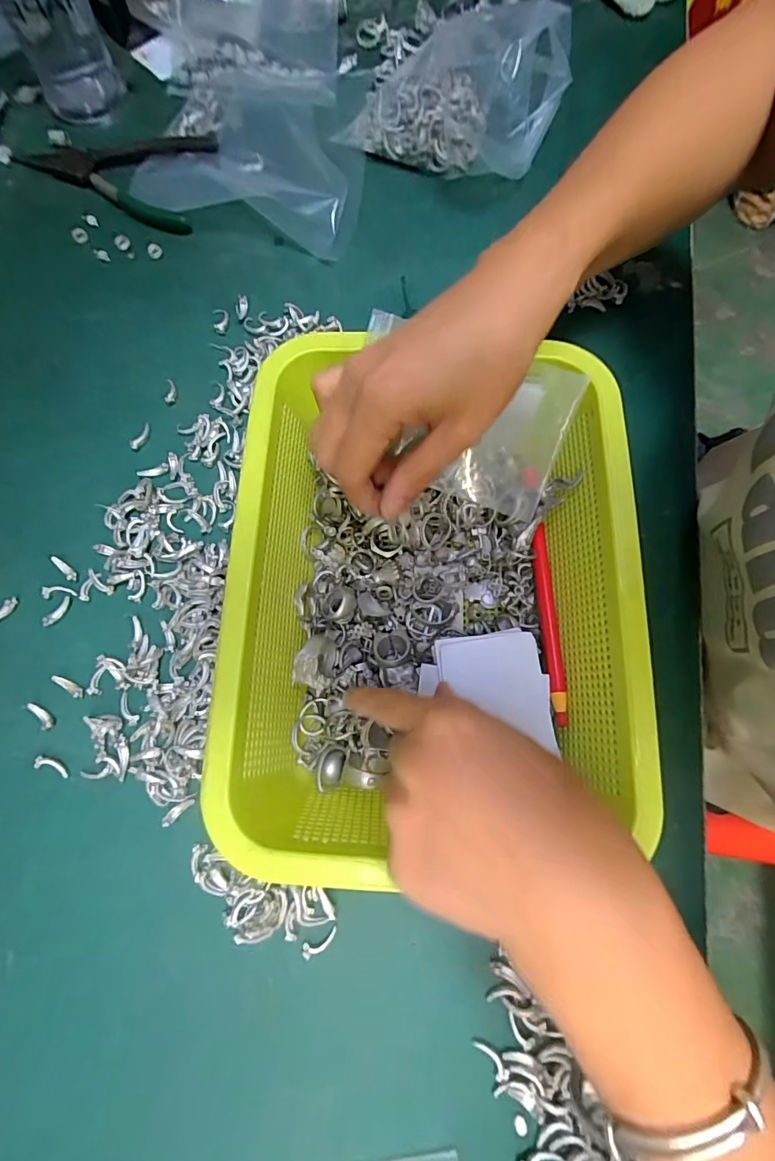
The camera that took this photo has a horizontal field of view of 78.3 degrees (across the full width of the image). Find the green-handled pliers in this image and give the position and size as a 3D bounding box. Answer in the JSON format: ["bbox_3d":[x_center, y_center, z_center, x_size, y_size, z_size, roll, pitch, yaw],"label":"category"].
[{"bbox_3d":[-0.225,-0.337,0.389,0.151,0.018,0.096,11,74,3],"label":"green-handled pliers"}]

